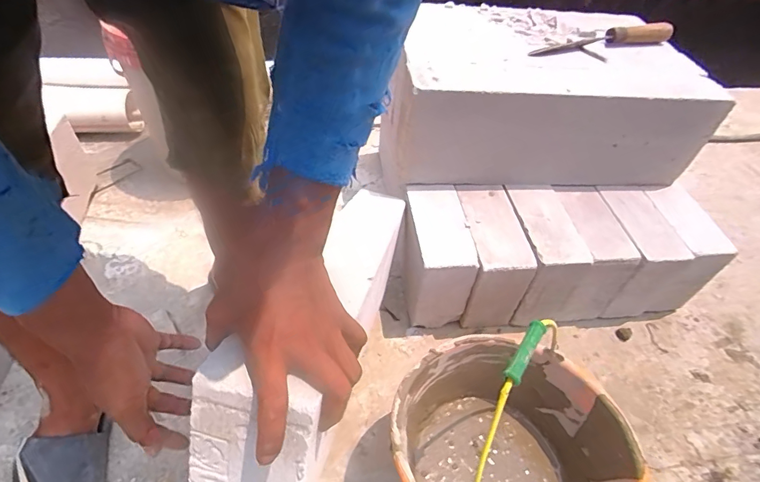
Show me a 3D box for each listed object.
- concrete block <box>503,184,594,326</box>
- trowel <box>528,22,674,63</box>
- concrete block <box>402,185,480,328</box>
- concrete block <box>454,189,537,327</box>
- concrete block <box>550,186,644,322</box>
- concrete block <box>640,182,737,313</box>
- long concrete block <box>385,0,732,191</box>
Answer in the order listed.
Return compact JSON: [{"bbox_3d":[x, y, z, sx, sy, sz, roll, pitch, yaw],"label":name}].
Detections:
[{"bbox_3d":[0.308,0.021,0.863,0.102,0.172,0.210,-1,48,-6],"label":"concrete block"},{"bbox_3d":[0.456,-0.403,0.860,0.349,0.039,0.083,-13,51,-16],"label":"trowel"},{"bbox_3d":[0.105,0.031,0.863,0.102,0.194,0.210,-3,49,-8],"label":"concrete block"},{"bbox_3d":[0.207,0.030,0.865,0.102,0.194,0.213,-2,47,-7],"label":"concrete block"},{"bbox_3d":[0.414,0.022,0.894,0.100,0.179,0.206,0,48,-6],"label":"concrete block"},{"bbox_3d":[0.613,0.023,0.925,0.109,0.213,0.195,0,48,-6],"label":"concrete block"},{"bbox_3d":[0.327,-0.319,0.935,0.579,0.218,0.381,1,47,-5],"label":"long concrete block"}]

